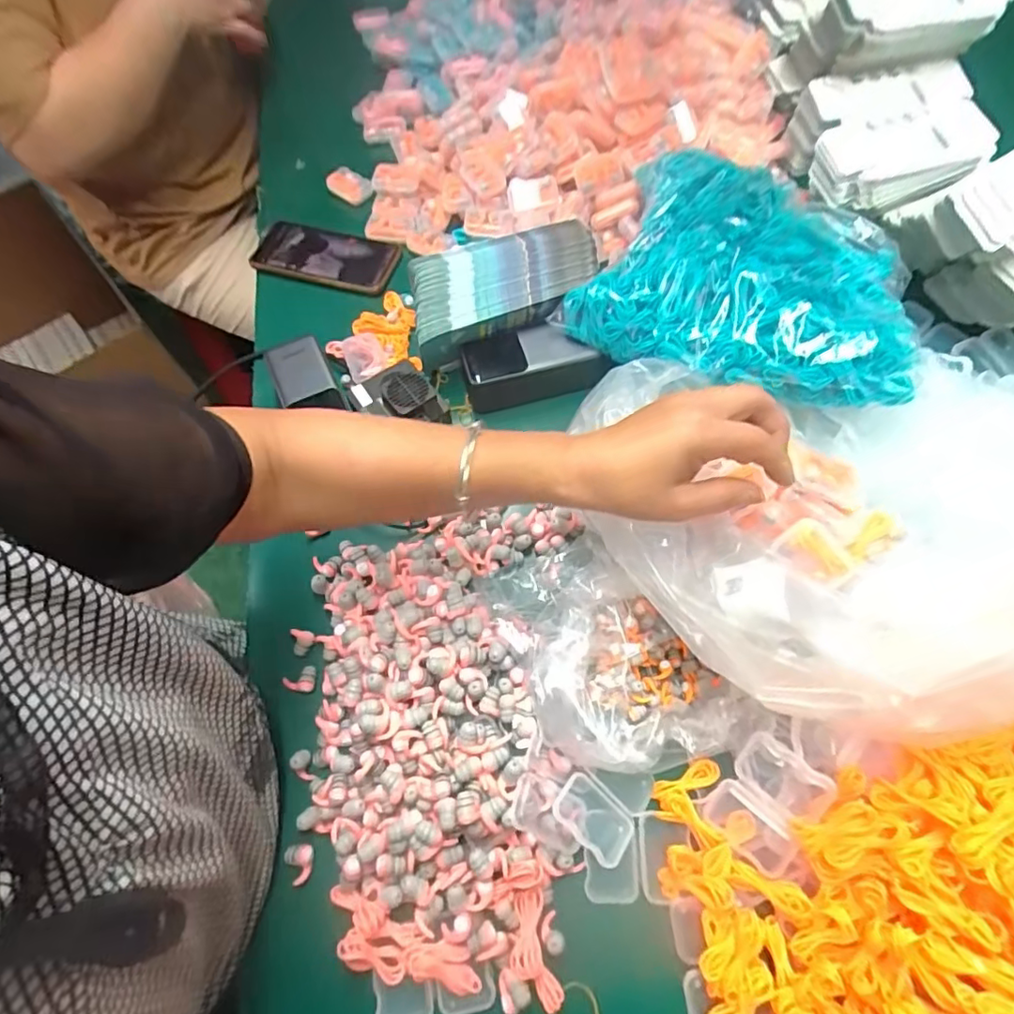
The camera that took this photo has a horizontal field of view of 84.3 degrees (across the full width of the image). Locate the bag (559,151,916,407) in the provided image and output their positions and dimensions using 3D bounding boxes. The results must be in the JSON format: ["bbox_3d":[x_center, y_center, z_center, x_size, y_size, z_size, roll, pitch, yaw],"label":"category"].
[{"bbox_3d":[0.217,-0.213,0.504,0.276,0.063,0.225,21,67,11],"label":"bag"}]

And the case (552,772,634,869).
[{"bbox_3d":[0.059,0.213,0.383,0.054,0.019,0.034,41,72,18],"label":"case"}]

